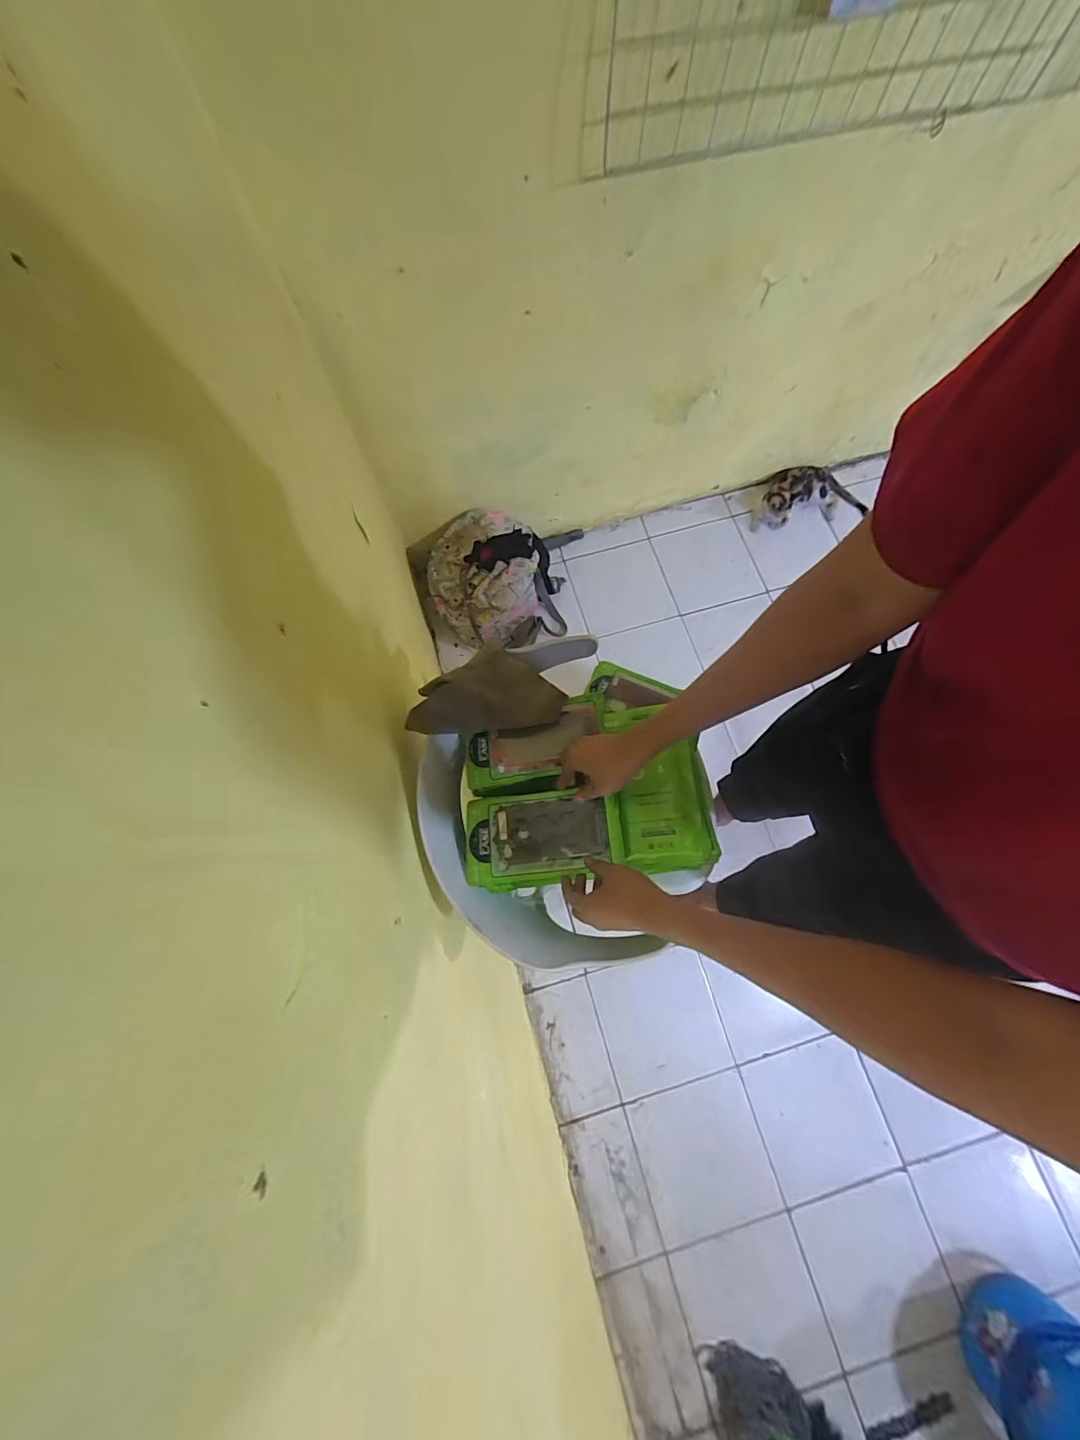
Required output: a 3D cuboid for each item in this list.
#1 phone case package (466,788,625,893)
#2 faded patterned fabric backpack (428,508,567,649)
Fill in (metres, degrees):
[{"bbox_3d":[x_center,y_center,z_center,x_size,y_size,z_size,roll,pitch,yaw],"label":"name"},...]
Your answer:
[{"bbox_3d":[0.002,0.160,0.629,0.211,0.025,0.121,-8,72,11],"label":"phone case package"},{"bbox_3d":[-0.128,-0.407,1.393,0.387,0.238,0.324,-6,75,0],"label":"faded patterned fabric backpack"}]

